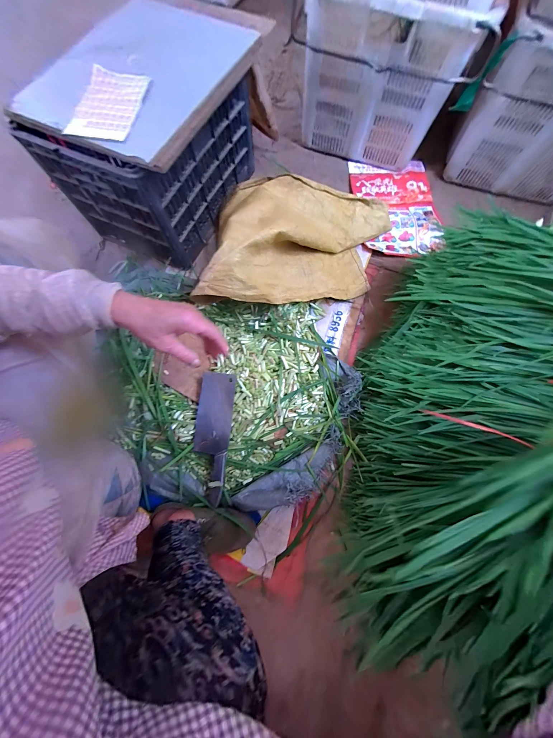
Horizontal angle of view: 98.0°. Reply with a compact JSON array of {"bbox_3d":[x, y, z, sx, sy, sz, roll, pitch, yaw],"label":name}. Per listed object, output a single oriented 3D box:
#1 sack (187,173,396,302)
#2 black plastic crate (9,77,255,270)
[{"bbox_3d":[0.077,-0.359,0.665,0.493,0.179,0.421,2,76,0],"label":"sack"},{"bbox_3d":[-0.326,-0.618,0.697,0.341,0.303,0.496,26,77,6],"label":"black plastic crate"}]

